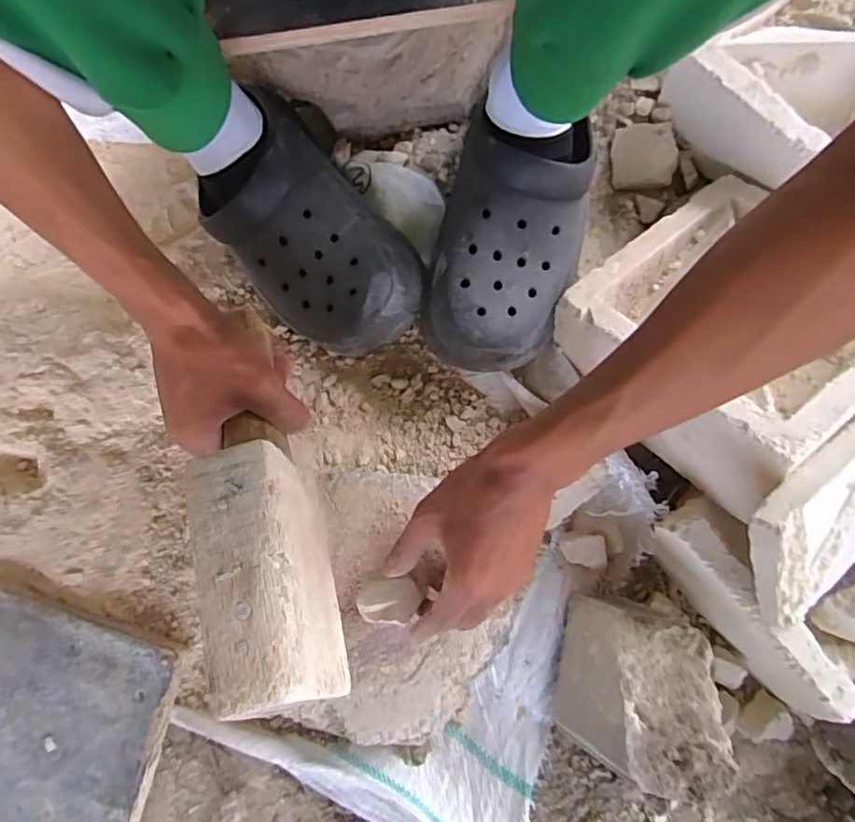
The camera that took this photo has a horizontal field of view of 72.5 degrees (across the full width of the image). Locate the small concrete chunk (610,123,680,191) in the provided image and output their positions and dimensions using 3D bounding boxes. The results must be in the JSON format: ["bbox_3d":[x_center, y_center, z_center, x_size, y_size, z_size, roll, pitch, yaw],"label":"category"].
[{"bbox_3d":[0.195,-0.228,0.526,0.054,0.017,0.055,1,91,23],"label":"small concrete chunk"}]

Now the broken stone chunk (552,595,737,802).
[{"bbox_3d":[0.157,0.203,0.439,0.103,0.103,0.111,0,83,2],"label":"broken stone chunk"}]

